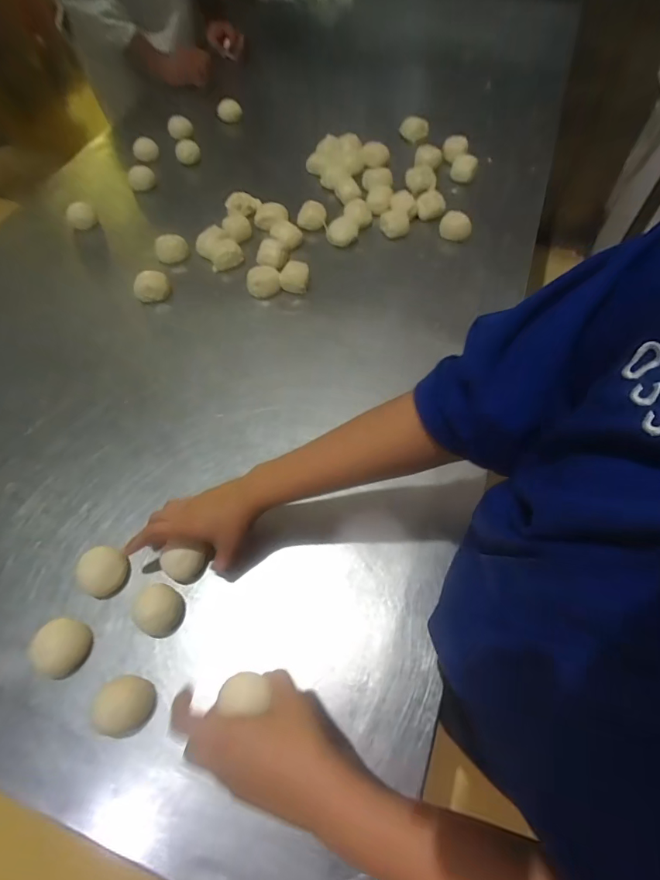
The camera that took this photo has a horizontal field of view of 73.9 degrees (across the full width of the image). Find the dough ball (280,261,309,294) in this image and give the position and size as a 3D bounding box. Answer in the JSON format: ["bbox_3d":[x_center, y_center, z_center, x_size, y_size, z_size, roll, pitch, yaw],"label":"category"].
[{"bbox_3d":[-0.059,-0.283,0.765,0.047,0.036,0.046,-1,60,1],"label":"dough ball"}]

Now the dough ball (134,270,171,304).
[{"bbox_3d":[-0.314,-0.265,0.781,0.059,0.047,0.054,-2,58,3],"label":"dough ball"}]

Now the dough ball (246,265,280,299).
[{"bbox_3d":[-0.115,-0.275,0.762,0.056,0.042,0.042,-9,58,-2],"label":"dough ball"}]

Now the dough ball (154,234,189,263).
[{"bbox_3d":[-0.296,-0.357,0.818,0.058,0.036,0.047,-20,62,-10],"label":"dough ball"}]

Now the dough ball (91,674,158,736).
[{"bbox_3d":[-0.215,0.274,0.455,0.054,0.034,0.051,-2,58,3],"label":"dough ball"}]

